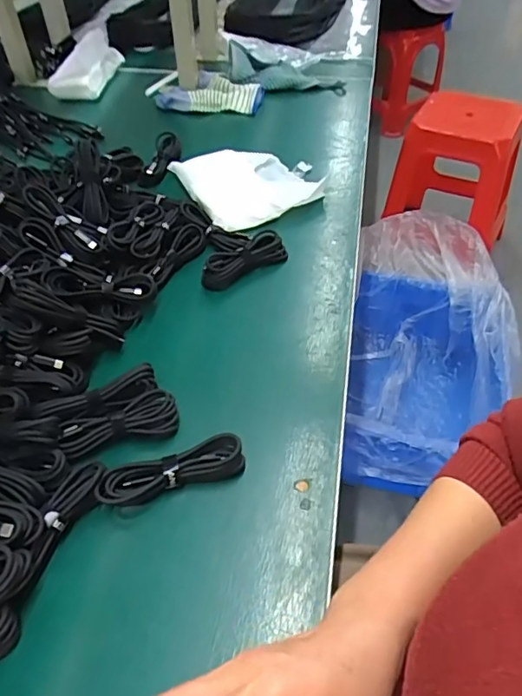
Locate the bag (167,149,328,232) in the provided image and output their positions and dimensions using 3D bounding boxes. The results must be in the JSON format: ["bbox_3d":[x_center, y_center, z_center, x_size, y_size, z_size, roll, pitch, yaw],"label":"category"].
[{"bbox_3d":[-0.016,-0.235,0.708,0.178,0.035,0.170,-24,51,-19],"label":"bag"}]

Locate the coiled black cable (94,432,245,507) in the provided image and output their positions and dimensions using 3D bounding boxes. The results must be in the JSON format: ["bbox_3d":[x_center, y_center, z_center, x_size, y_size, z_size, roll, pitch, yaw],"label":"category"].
[{"bbox_3d":[-0.071,0.101,0.417,0.113,0.025,0.030,-14,49,-11],"label":"coiled black cable"}]

